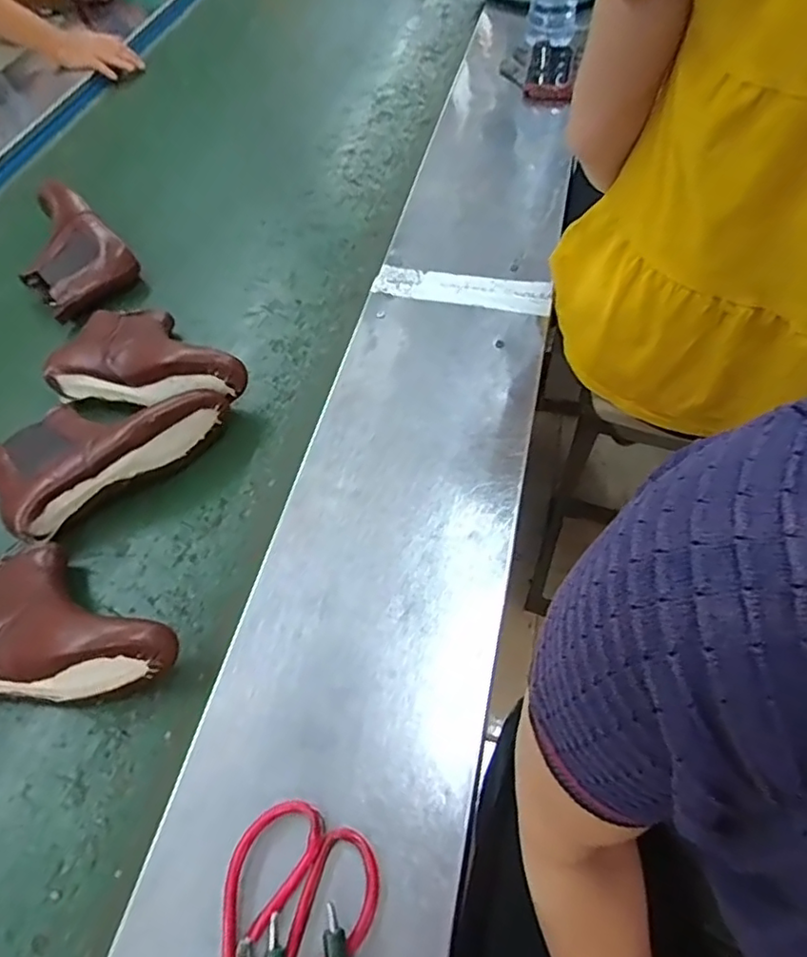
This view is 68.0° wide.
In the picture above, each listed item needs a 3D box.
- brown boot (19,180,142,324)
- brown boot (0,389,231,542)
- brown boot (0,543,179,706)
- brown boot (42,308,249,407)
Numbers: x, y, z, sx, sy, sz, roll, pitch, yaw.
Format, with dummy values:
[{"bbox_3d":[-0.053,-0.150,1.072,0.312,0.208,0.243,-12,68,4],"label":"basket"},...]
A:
[{"bbox_3d":[-0.500,-0.334,0.874,0.134,0.075,0.235,-39,63,-21],"label":"brown boot"},{"bbox_3d":[-0.334,-0.049,0.669,0.254,0.088,0.137,-33,61,-18],"label":"brown boot"},{"bbox_3d":[-0.323,0.127,0.558,0.250,0.084,0.145,-1,57,2],"label":"brown boot"},{"bbox_3d":[-0.297,-0.157,0.738,0.245,0.082,0.141,7,57,8],"label":"brown boot"}]

